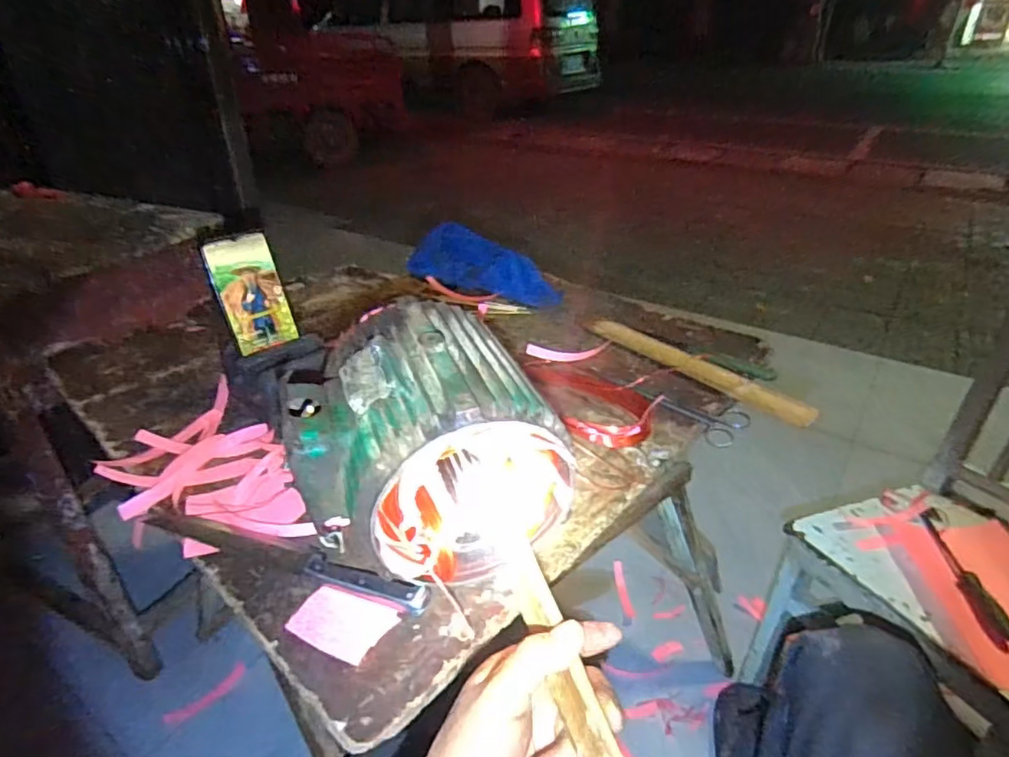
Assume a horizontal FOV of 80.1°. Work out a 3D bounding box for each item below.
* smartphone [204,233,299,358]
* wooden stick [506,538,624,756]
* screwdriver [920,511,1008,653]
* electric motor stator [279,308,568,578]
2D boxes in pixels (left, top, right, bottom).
[{"bbox_3d":[-0.293,-0.099,0.699,0.074,0.130,0.009,-26,20,-37],"label":"smartphone"},{"bbox_3d":[0.031,0.168,0.374,0.007,0.031,0.199,21,15,-23],"label":"wooden stick"},{"bbox_3d":[0.612,0.258,0.807,0.034,0.020,0.252,6,32,10],"label":"screwdriver"},{"bbox_3d":[-0.069,0.064,0.516,0.206,0.184,0.174,-12,33,-18],"label":"electric motor stator"}]

